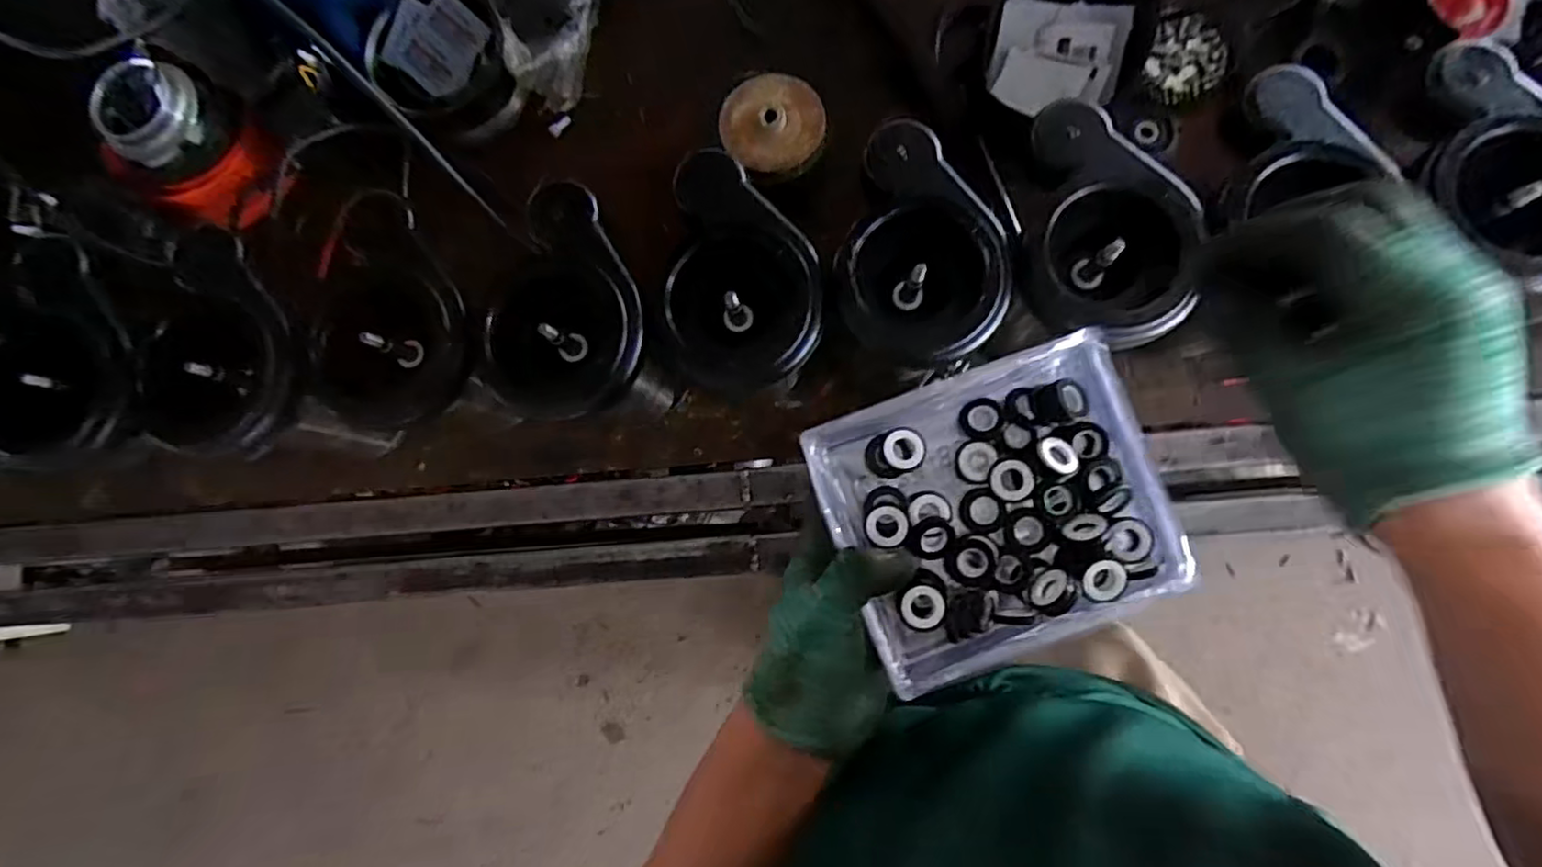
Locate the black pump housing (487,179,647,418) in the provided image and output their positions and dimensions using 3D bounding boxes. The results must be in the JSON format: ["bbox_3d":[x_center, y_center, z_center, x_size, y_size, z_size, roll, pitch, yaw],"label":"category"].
[{"bbox_3d":[-0.152,-0.097,0.505,0.119,0.064,0.170,-8,83,4],"label":"black pump housing"}]

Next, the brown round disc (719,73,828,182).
[{"bbox_3d":[0.003,-0.269,0.584,0.087,0.017,0.090,-1,83,5],"label":"brown round disc"}]

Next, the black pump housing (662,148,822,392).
[{"bbox_3d":[-0.018,-0.113,0.492,0.107,0.069,0.164,0,84,5],"label":"black pump housing"}]

